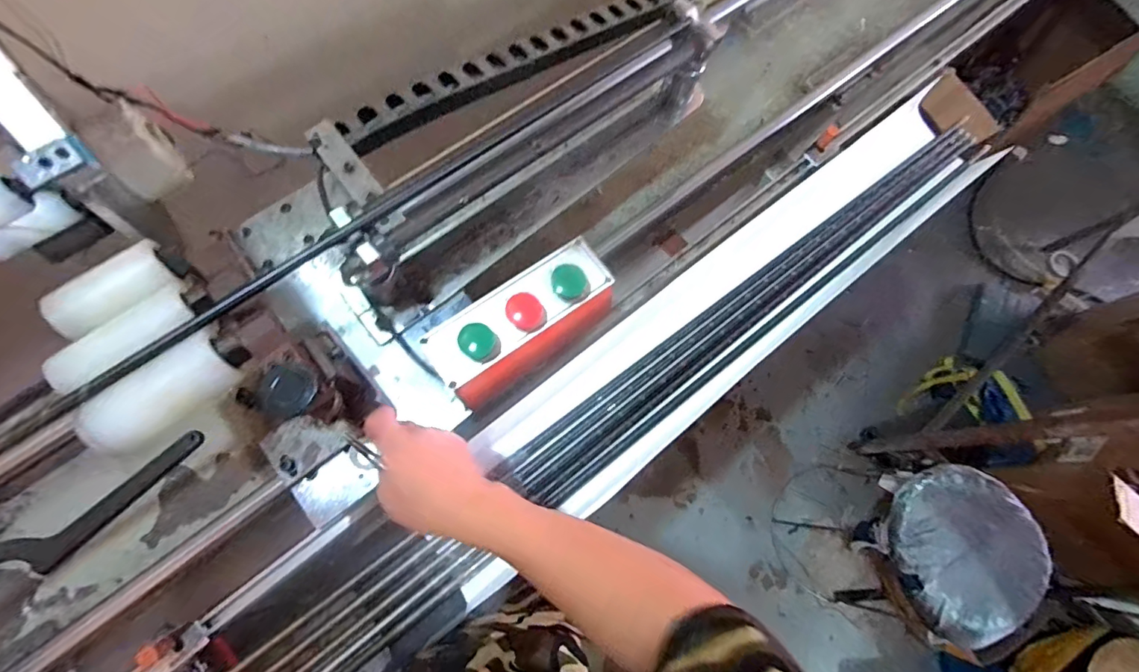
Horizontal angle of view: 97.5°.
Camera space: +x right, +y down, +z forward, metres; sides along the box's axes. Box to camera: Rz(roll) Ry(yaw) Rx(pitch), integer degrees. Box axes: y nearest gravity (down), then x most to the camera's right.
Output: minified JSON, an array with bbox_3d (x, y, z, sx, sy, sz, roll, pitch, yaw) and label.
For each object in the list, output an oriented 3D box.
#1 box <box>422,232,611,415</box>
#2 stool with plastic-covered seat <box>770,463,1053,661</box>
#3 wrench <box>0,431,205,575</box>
[{"bbox_3d":[-0.054,-0.017,0.585,0.219,0.096,0.080,-34,75,-13],"label":"box"},{"bbox_3d":[0.732,0.464,1.112,0.371,0.433,0.338,1,70,-2],"label":"stool with plastic-covered seat"},{"bbox_3d":[-0.608,0.231,0.631,0.303,0.014,0.061,-32,75,-13],"label":"wrench"}]

